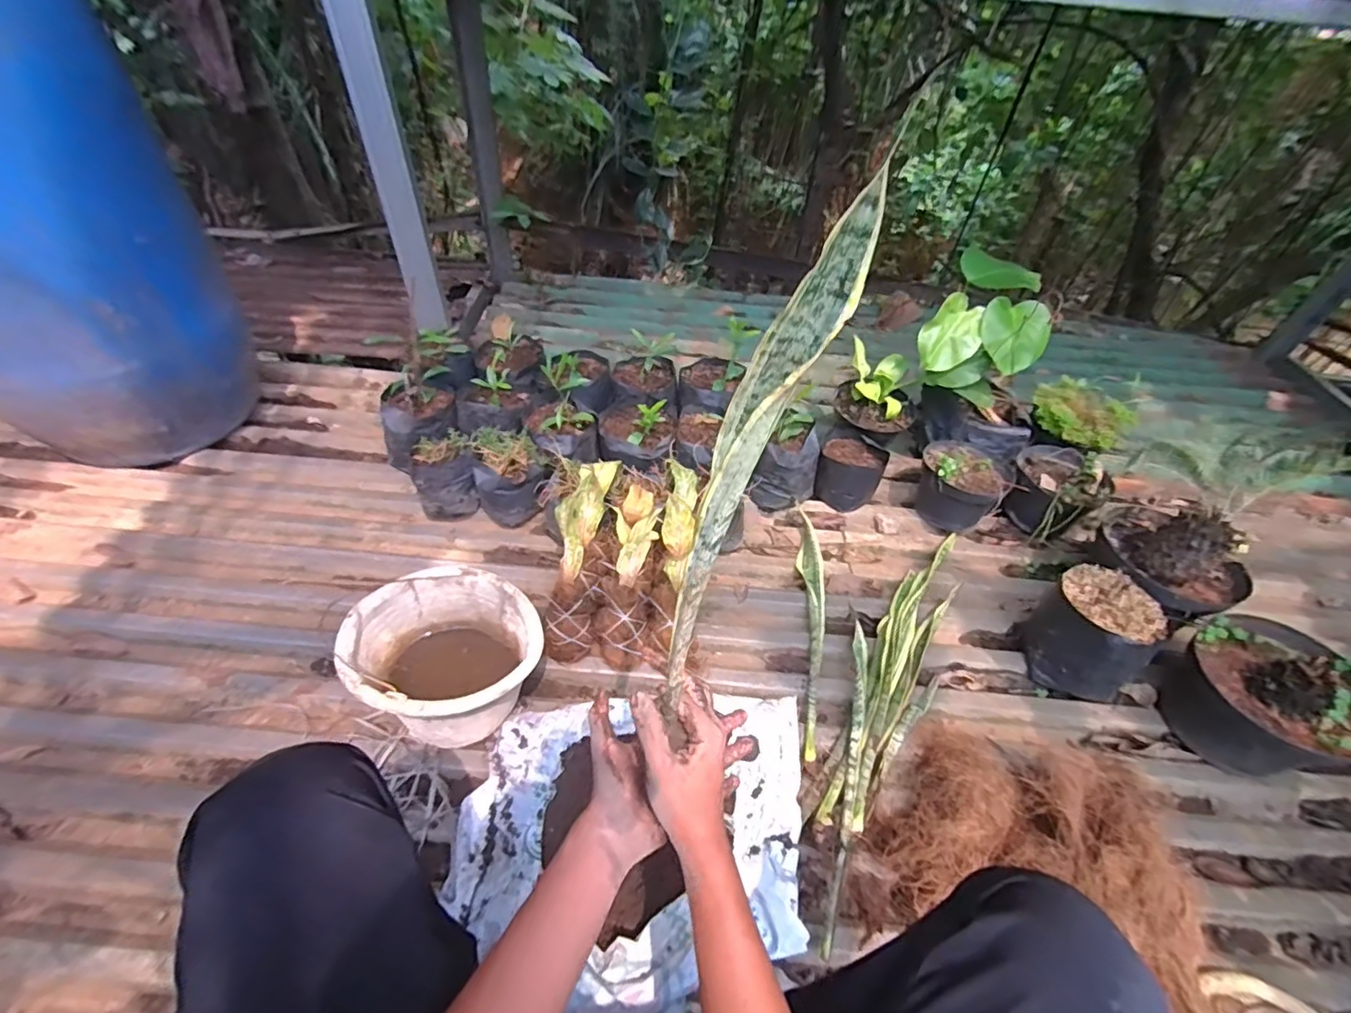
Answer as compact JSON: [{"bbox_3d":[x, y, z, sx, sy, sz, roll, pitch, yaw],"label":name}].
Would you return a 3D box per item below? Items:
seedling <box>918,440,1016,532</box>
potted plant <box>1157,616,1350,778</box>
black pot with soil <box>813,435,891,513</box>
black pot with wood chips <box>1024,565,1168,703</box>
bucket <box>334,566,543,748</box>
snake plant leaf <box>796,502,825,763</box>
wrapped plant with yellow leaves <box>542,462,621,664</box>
[{"bbox_3d":[0.581,-0.052,1.177,0.166,0.131,0.178,31,53,18],"label":"seedling"},{"bbox_3d":[0.880,0.283,0.861,0.188,0.188,0.207,-9,51,-14],"label":"potted plant"},{"bbox_3d":[0.359,-0.068,1.194,0.125,0.101,0.130,3,49,-4],"label":"black pot with soil"},{"bbox_3d":[0.662,0.212,0.926,0.158,0.156,0.155,3,49,-4],"label":"black pot with wood chips"},{"bbox_3d":[-0.322,0.224,0.829,0.251,0.187,0.215,27,52,16],"label":"bucket"},{"bbox_3d":[0.240,0.197,1.005,0.045,0.027,0.485,9,49,0],"label":"snake plant leaf"},{"bbox_3d":[-0.161,0.077,0.942,0.074,0.083,0.340,7,77,3],"label":"wrapped plant with yellow leaves"}]

